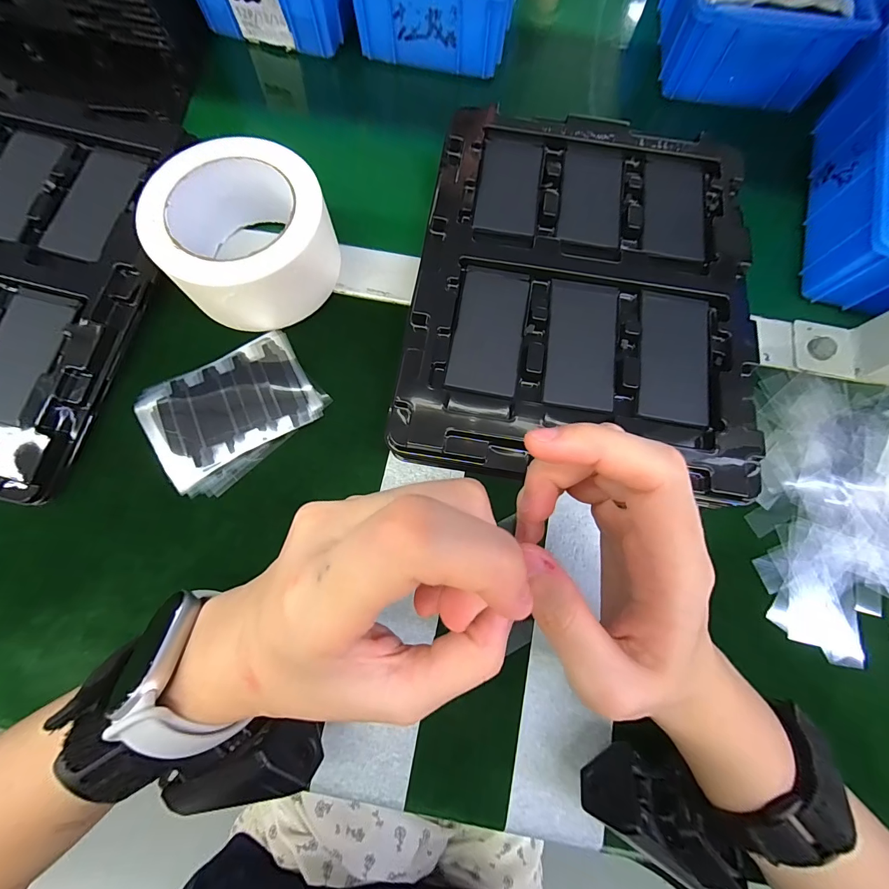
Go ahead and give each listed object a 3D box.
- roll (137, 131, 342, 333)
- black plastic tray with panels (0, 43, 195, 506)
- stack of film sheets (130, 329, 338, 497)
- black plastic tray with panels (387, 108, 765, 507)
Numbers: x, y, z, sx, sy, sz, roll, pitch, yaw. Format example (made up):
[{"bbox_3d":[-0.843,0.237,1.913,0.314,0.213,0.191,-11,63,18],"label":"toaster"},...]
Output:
[{"bbox_3d":[-0.138,-0.143,0.266,0.114,0.054,0.107,0,76,-1],"label":"roll"},{"bbox_3d":[-0.323,-0.140,0.276,0.232,0.025,0.313,14,76,2],"label":"black plastic tray with panels"},{"bbox_3d":[-0.143,-0.024,0.260,0.107,0.004,0.086,-37,79,-9],"label":"stack of film sheets"},{"bbox_3d":[0.094,-0.113,0.270,0.218,0.034,0.284,8,76,1],"label":"black plastic tray with panels"}]

